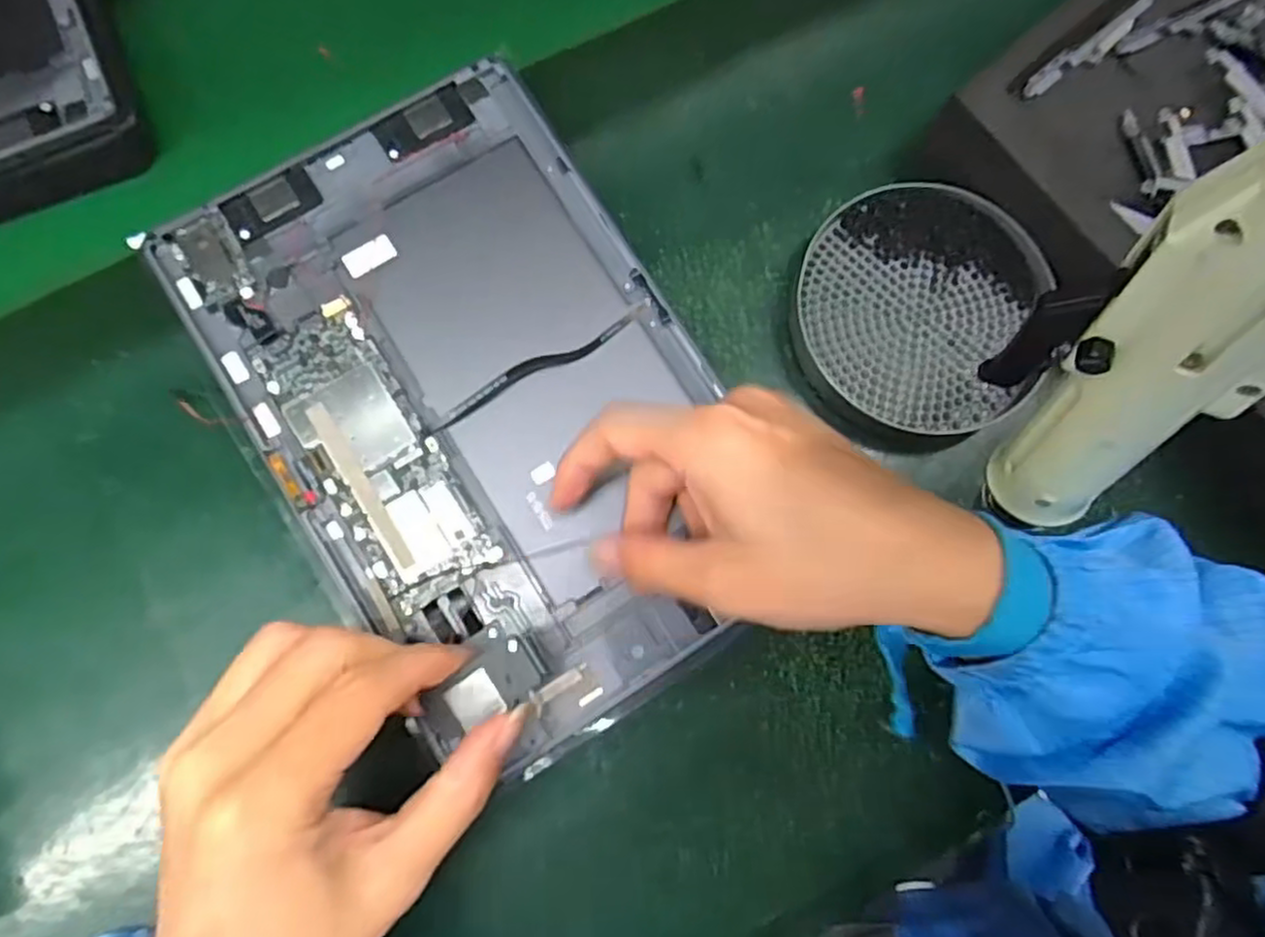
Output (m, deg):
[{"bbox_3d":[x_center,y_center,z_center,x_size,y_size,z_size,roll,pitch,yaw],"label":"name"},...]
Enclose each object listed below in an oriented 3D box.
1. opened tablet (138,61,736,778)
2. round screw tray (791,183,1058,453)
[{"bbox_3d":[-0.058,-0.027,0.291,0.163,0.015,0.254,-32,84,-5],"label":"opened tablet"},{"bbox_3d":[0.125,-0.066,0.318,0.101,0.017,0.112,10,82,0],"label":"round screw tray"}]

